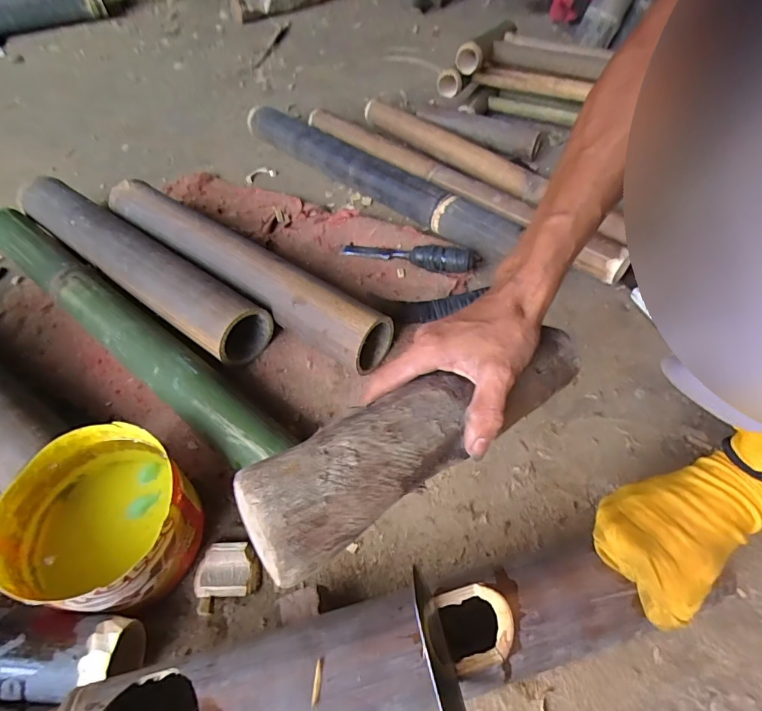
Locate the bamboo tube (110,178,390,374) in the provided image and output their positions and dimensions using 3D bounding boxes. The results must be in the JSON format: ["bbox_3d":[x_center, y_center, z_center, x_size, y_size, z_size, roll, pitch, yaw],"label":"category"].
[{"bbox_3d":[-0.205,-0.125,0.648,0.500,0.084,0.079,31,60,22],"label":"bamboo tube"}]

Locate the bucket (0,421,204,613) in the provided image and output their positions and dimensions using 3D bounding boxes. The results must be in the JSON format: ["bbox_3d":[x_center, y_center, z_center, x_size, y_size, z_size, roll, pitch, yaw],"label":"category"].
[{"bbox_3d":[-0.255,0.153,0.435,0.153,0.090,0.144,-1,54,1],"label":"bucket"}]

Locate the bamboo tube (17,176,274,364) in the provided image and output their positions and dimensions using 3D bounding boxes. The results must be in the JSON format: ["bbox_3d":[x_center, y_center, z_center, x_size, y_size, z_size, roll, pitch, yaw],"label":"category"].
[{"bbox_3d":[-0.355,-0.132,0.661,0.483,0.087,0.087,31,60,21],"label":"bamboo tube"}]

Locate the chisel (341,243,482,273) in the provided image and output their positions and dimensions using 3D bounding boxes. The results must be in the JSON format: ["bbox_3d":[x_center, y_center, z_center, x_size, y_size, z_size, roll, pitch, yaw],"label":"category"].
[{"bbox_3d":[0.041,-0.155,0.693,0.208,0.038,0.044,9,54,8],"label":"chisel"}]

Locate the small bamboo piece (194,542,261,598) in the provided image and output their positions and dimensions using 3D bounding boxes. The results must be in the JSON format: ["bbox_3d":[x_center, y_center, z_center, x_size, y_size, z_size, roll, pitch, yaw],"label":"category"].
[{"bbox_3d":[-0.148,0.209,0.449,0.062,0.013,0.048,-3,54,-1],"label":"small bamboo piece"}]

